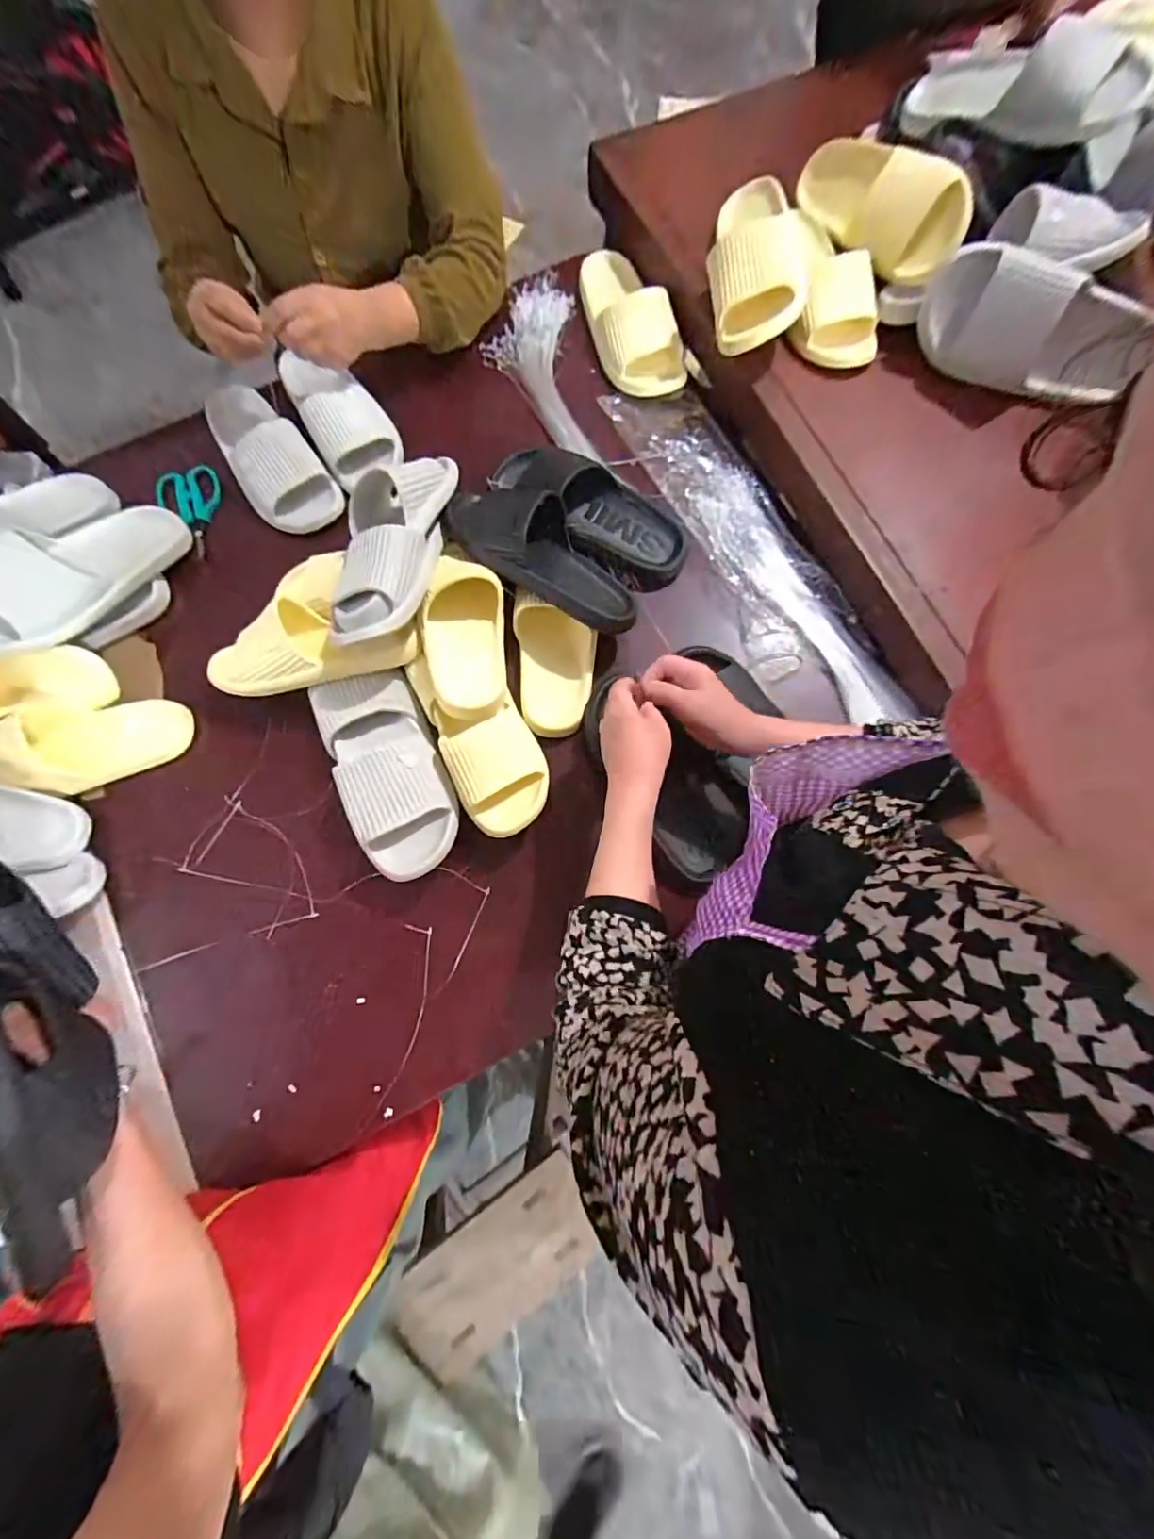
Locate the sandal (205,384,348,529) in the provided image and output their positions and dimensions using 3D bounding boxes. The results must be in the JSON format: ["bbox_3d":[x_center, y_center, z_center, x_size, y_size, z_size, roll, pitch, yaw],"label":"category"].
[{"bbox_3d":[-0.422,-0.429,0.707,0.105,0.083,0.223,-38,78,-11],"label":"sandal"}]

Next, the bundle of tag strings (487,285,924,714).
[{"bbox_3d":[0.145,-0.387,0.715,0.197,0.063,0.798,-40,78,-11],"label":"bundle of tag strings"}]

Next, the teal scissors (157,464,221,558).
[{"bbox_3d":[-0.531,-0.356,0.729,0.080,0.009,0.119,-10,91,-7],"label":"teal scissors"}]

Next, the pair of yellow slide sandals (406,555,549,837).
[{"bbox_3d":[-0.123,-0.089,0.609,0.126,0.073,0.337,-14,75,-5],"label":"pair of yellow slide sandals"}]

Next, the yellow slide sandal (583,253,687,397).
[{"bbox_3d":[0.071,-0.643,0.753,0.098,0.069,0.242,-24,76,-7],"label":"yellow slide sandal"}]

